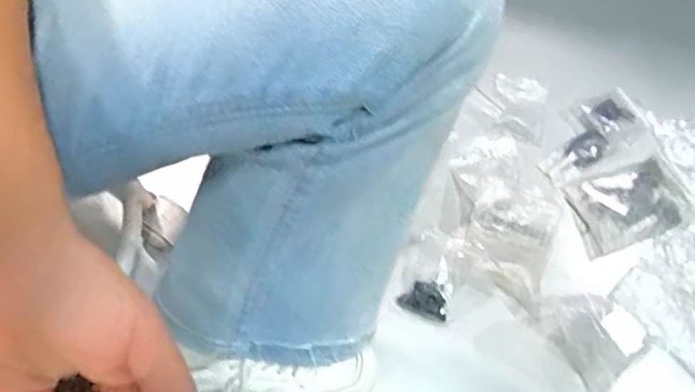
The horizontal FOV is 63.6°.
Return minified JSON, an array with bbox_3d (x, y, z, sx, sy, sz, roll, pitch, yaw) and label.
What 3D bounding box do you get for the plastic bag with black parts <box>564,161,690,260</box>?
[{"bbox_3d":[0.329,0.011,0.657,0.132,0.016,0.087,-17,70,-11],"label":"plastic bag with black parts"}]

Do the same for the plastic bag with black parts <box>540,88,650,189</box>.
[{"bbox_3d":[0.304,-0.079,0.691,0.165,0.020,0.080,-31,73,-16],"label":"plastic bag with black parts"}]

